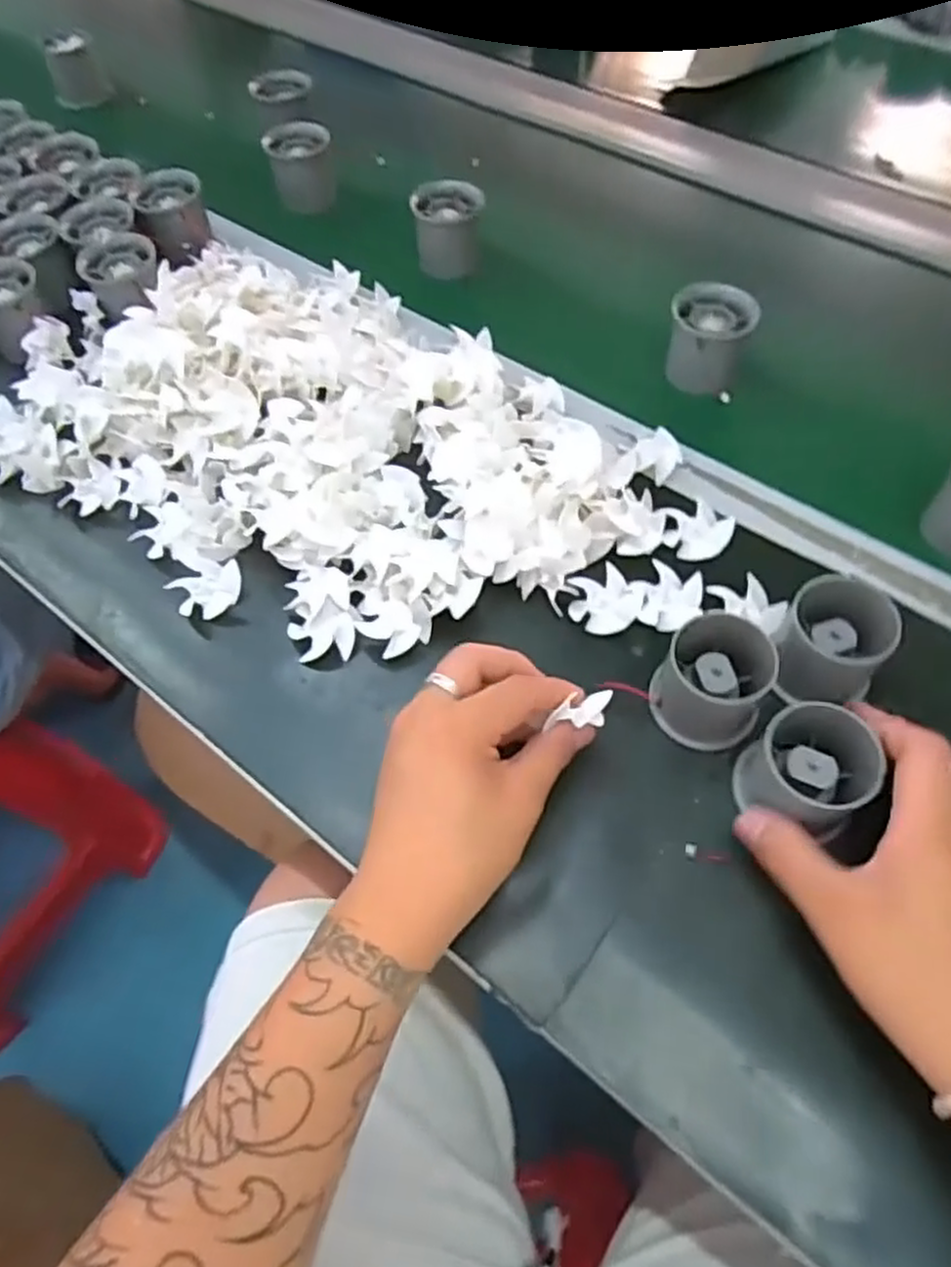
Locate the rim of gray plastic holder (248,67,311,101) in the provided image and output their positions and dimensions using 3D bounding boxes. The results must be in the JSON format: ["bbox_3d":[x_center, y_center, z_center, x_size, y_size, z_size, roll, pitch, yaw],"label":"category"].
[{"bbox_3d":[-0.179,-0.503,0.701,0.056,0.007,0.047,-14,58,-6],"label":"rim of gray plastic holder"}]

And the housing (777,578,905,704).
[{"bbox_3d":[0.183,0.006,0.394,0.051,0.044,0.061,30,64,20],"label":"housing"}]

